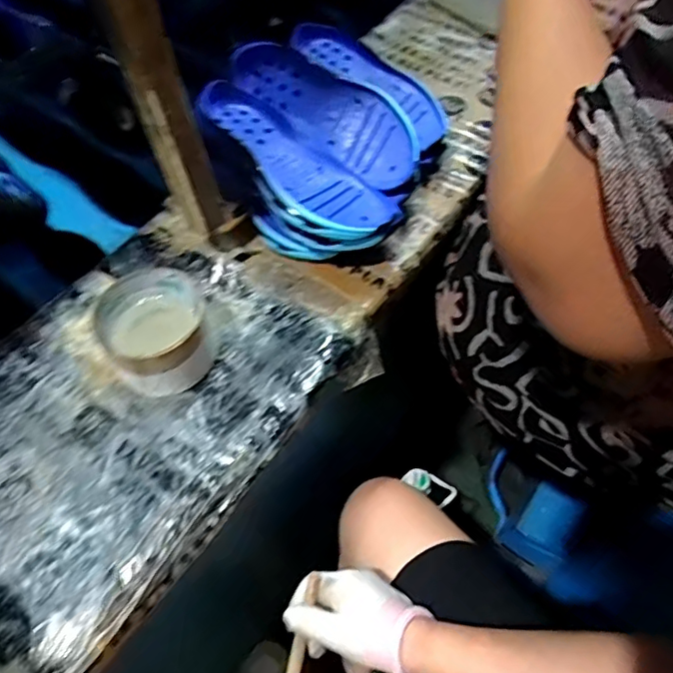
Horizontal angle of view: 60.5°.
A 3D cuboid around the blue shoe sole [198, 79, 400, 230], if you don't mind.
[{"bbox_3d":[-0.036,-0.148,0.488,0.190,0.025,0.074,41,67,5],"label":"blue shoe sole"}]

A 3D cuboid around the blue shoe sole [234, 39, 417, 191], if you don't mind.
[{"bbox_3d":[-0.009,-0.203,0.516,0.184,0.025,0.066,34,104,5],"label":"blue shoe sole"}]

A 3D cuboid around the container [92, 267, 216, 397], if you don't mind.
[{"bbox_3d":[-0.136,0.000,0.443,0.077,0.057,0.083,-18,58,-8],"label":"container"}]

